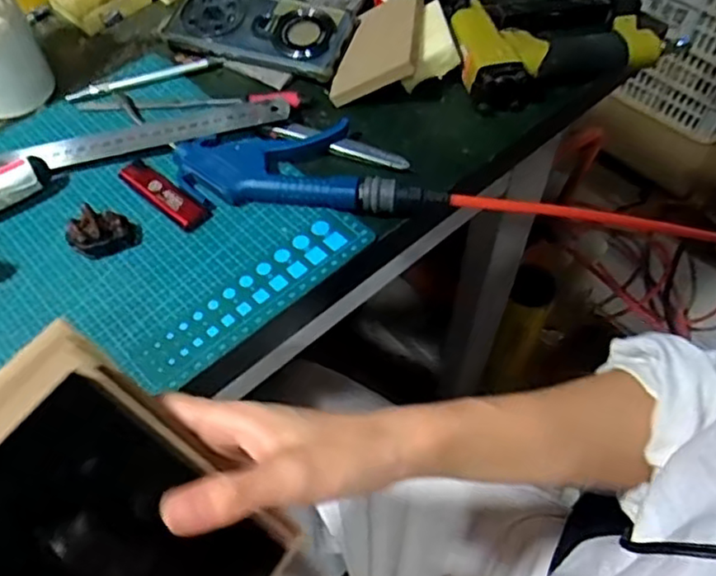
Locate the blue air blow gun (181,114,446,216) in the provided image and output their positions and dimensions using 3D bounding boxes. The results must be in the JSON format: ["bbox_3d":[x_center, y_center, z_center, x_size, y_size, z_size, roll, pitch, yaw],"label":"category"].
[{"bbox_3d":[-0.039,-0.098,0.520,0.203,0.024,0.078,4,57,4],"label":"blue air blow gun"}]

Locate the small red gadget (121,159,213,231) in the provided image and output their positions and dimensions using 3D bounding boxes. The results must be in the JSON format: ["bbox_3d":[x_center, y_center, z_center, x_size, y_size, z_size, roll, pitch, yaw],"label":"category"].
[{"bbox_3d":[-0.151,-0.074,0.511,0.083,0.012,0.023,35,64,22],"label":"small red gadget"}]

